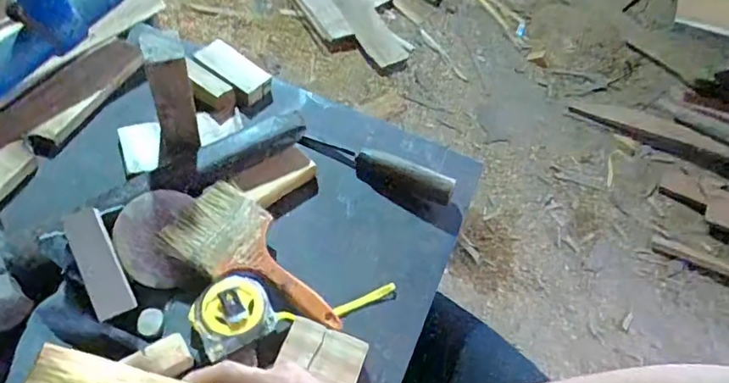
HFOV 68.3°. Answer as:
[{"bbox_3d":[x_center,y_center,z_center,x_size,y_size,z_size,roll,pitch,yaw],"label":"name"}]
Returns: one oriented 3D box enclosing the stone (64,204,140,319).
[{"bbox_3d":[-0.237,0.065,0.482,0.032,0.021,0.096,-23,85,-17],"label":"stone"}]

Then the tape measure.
[{"bbox_3d":[-0.069,0.105,0.531,0.192,0.055,0.068,-17,60,-19],"label":"tape measure"}]

